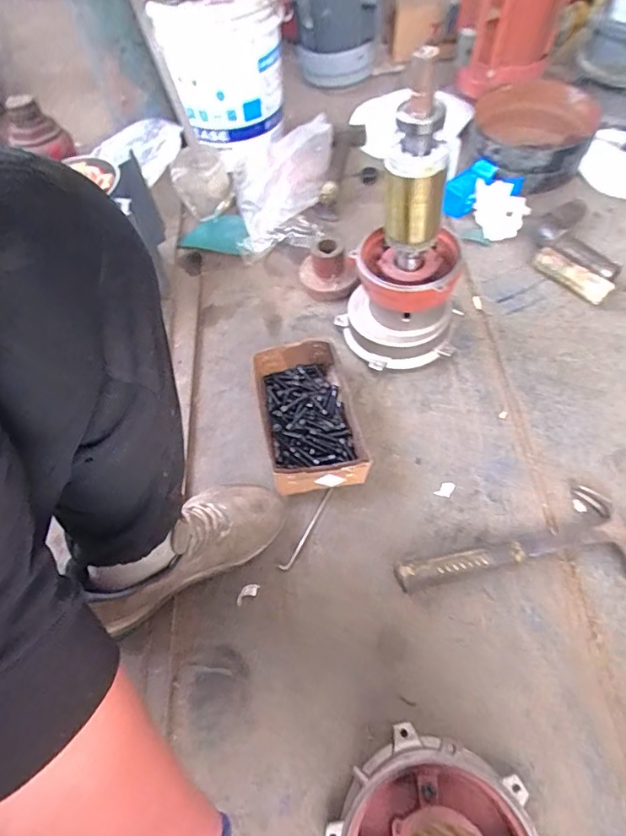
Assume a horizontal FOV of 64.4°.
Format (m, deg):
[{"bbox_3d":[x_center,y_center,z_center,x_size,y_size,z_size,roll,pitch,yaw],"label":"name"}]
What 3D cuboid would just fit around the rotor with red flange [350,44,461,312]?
[{"bbox_3d":[0.139,-0.290,0.676,0.149,0.284,0.130,11,59,13],"label":"rotor with red flange"}]

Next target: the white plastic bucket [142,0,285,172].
[{"bbox_3d":[-0.192,-0.770,1.071,0.255,0.292,0.230,-14,57,-3],"label":"white plastic bucket"}]

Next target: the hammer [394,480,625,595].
[{"bbox_3d":[0.265,0.160,0.674,0.312,0.033,0.125,-4,57,0],"label":"hammer"}]

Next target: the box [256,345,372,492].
[{"bbox_3d":[-0.008,-0.004,0.781,0.140,0.065,0.241,-10,57,-4],"label":"box"}]

